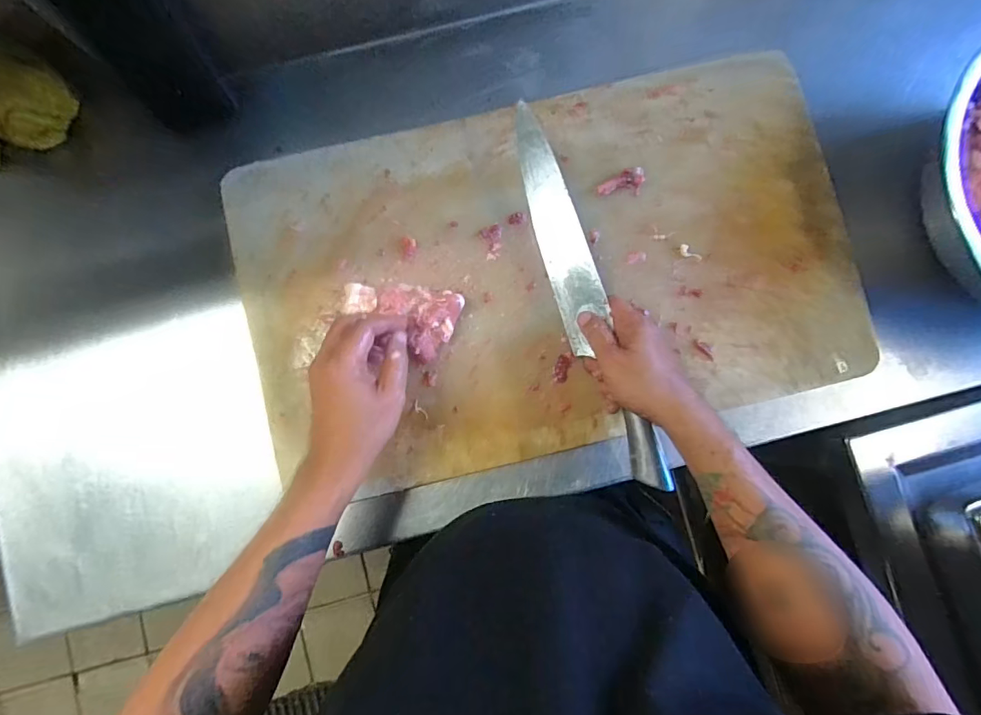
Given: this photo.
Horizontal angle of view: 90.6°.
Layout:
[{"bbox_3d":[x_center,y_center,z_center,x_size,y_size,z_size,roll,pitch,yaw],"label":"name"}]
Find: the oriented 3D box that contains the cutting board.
[{"bbox_3d":[0.059,-0.087,0.478,0.590,0.016,0.349,-13,85,-2],"label":"cutting board"}]

